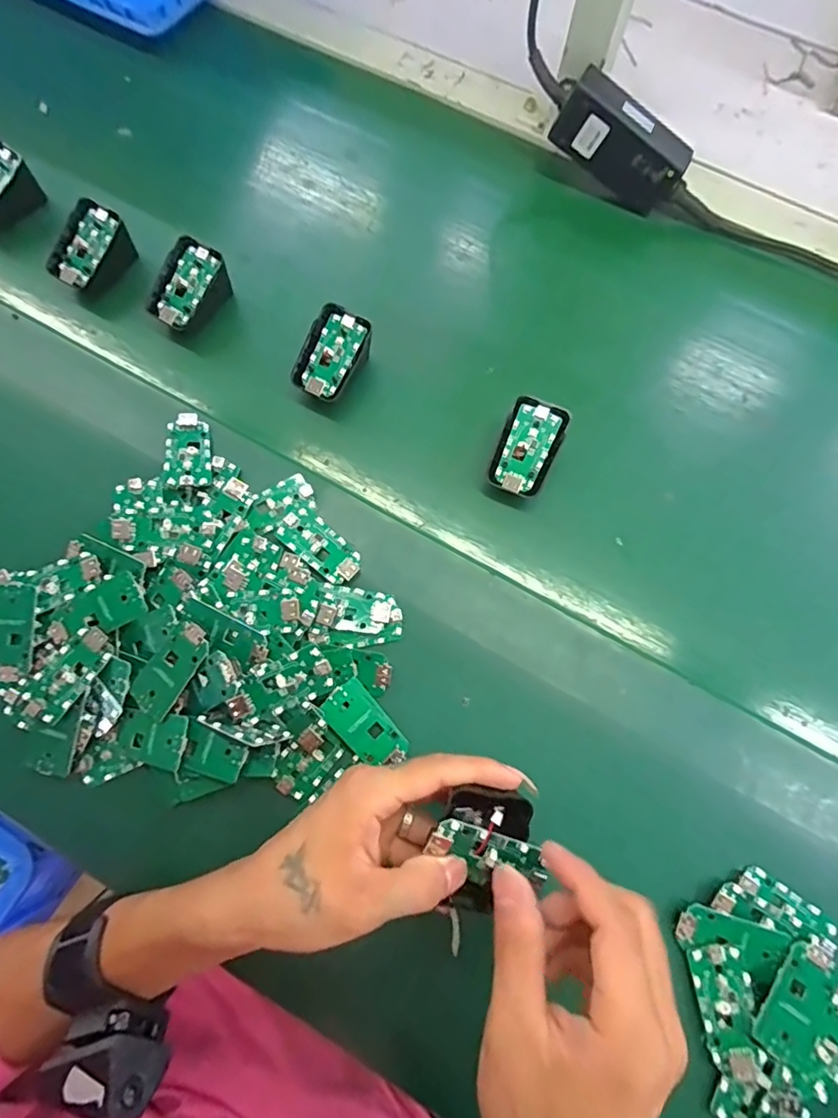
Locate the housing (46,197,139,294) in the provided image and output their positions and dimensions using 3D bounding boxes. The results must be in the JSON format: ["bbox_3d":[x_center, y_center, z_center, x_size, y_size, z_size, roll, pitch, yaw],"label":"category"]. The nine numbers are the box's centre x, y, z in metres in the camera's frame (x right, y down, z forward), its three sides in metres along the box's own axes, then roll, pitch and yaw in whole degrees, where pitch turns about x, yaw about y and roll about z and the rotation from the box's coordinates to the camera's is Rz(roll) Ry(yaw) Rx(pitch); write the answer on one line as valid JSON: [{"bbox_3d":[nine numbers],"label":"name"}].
[{"bbox_3d":[-0.271,-0.252,0.435,0.039,0.045,0.063,35,76,8],"label":"housing"}]

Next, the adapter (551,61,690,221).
[{"bbox_3d":[0.173,-0.353,0.451,0.114,0.051,0.028,30,74,-12],"label":"adapter"}]

